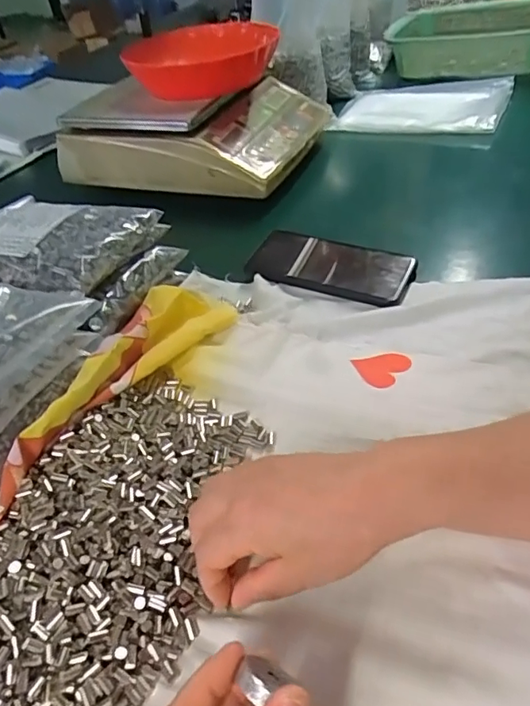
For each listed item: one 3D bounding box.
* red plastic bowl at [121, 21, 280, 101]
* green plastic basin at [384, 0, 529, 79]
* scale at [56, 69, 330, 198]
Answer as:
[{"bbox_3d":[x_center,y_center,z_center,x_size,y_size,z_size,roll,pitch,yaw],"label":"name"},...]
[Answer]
[{"bbox_3d":[-0.067,-0.390,0.706,0.169,0.057,0.163,4,43,12],"label":"red plastic bowl"},{"bbox_3d":[0.379,-0.569,0.967,0.284,0.094,0.289,5,43,13],"label":"green plastic basin"},{"bbox_3d":[-0.091,-0.326,0.761,0.312,0.102,0.259,12,45,20],"label":"scale"}]

